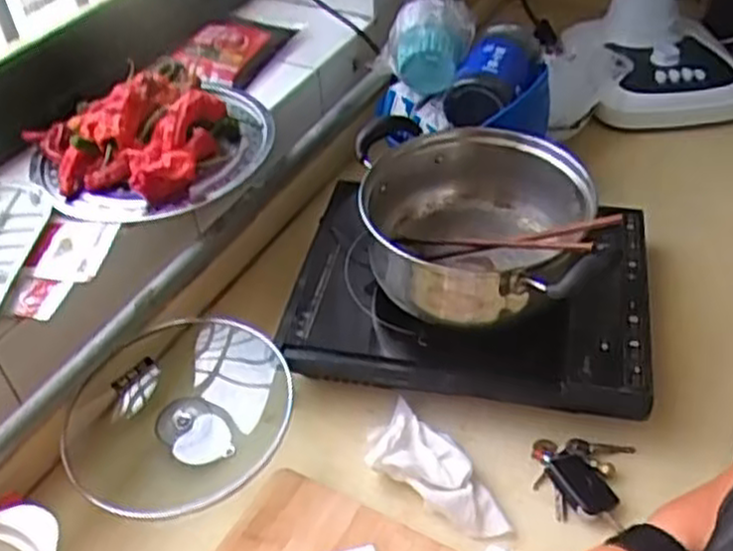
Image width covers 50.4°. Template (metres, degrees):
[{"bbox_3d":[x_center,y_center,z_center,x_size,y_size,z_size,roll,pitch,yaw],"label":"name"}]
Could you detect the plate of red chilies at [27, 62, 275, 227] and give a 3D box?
[{"bbox_3d":[-0.222,-0.153,0.802,0.237,0.061,0.201,-23,46,-19],"label":"plate of red chilies"}]

